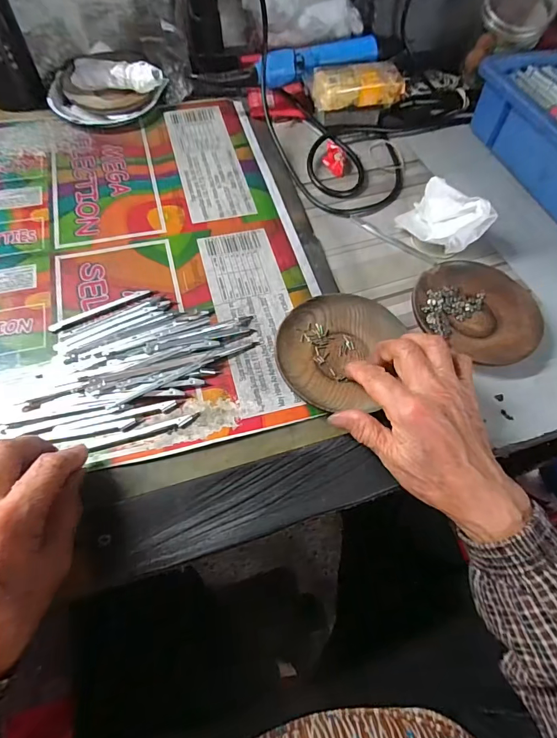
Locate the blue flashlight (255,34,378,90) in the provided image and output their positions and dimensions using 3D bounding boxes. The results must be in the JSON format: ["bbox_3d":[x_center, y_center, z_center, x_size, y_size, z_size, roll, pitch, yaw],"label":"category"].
[{"bbox_3d":[0.054,-0.386,0.513,0.170,0.031,0.030,-25,65,-17],"label":"blue flashlight"}]

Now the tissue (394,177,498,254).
[{"bbox_3d":[0.172,-0.165,0.429,0.058,0.053,0.084,-26,66,-17],"label":"tissue"}]

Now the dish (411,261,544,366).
[{"bbox_3d":[0.187,-0.056,0.389,0.114,0.017,0.101,35,65,14],"label":"dish"}]

